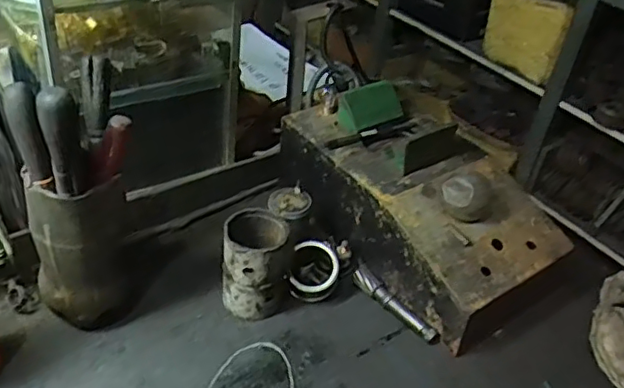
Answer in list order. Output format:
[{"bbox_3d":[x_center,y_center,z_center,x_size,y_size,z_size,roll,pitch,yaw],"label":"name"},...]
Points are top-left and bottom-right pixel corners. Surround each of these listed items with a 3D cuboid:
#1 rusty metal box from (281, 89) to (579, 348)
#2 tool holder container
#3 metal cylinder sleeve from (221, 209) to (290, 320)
[{"bbox_3d":[0.125,0.003,0.746,0.179,0.147,0.345,-23,48,-32],"label":"rusty metal box"},{"bbox_3d":[-0.228,0.058,0.599,0.093,0.178,0.078,-9,42,-19],"label":"tool holder container"},{"bbox_3d":[-0.062,0.078,0.664,0.074,0.107,0.078,1,39,-7],"label":"metal cylinder sleeve"}]

